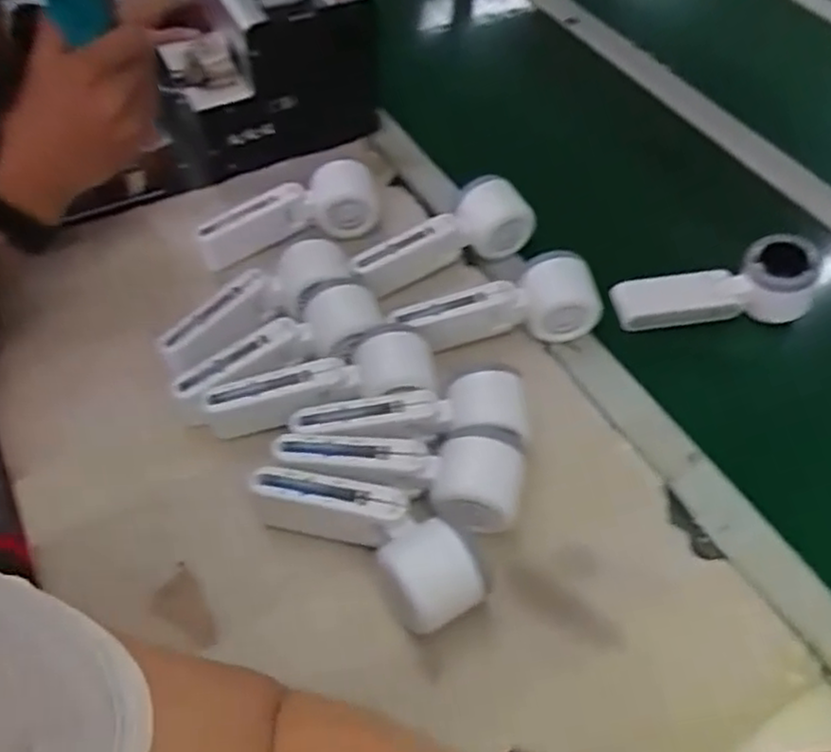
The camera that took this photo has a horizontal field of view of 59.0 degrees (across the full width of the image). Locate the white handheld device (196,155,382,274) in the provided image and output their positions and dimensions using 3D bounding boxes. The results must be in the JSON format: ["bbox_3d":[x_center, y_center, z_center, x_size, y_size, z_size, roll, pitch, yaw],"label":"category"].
[{"bbox_3d":[-0.108,-0.144,0.644,0.173,0.047,0.055,-24,57,-21],"label":"white handheld device"}]

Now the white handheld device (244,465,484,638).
[{"bbox_3d":[-0.030,0.102,0.477,0.161,0.042,0.060,31,56,19],"label":"white handheld device"}]

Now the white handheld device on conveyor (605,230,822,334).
[{"bbox_3d":[0.256,-0.071,0.632,0.164,0.050,0.054,-11,51,10],"label":"white handheld device on conveyor"}]

